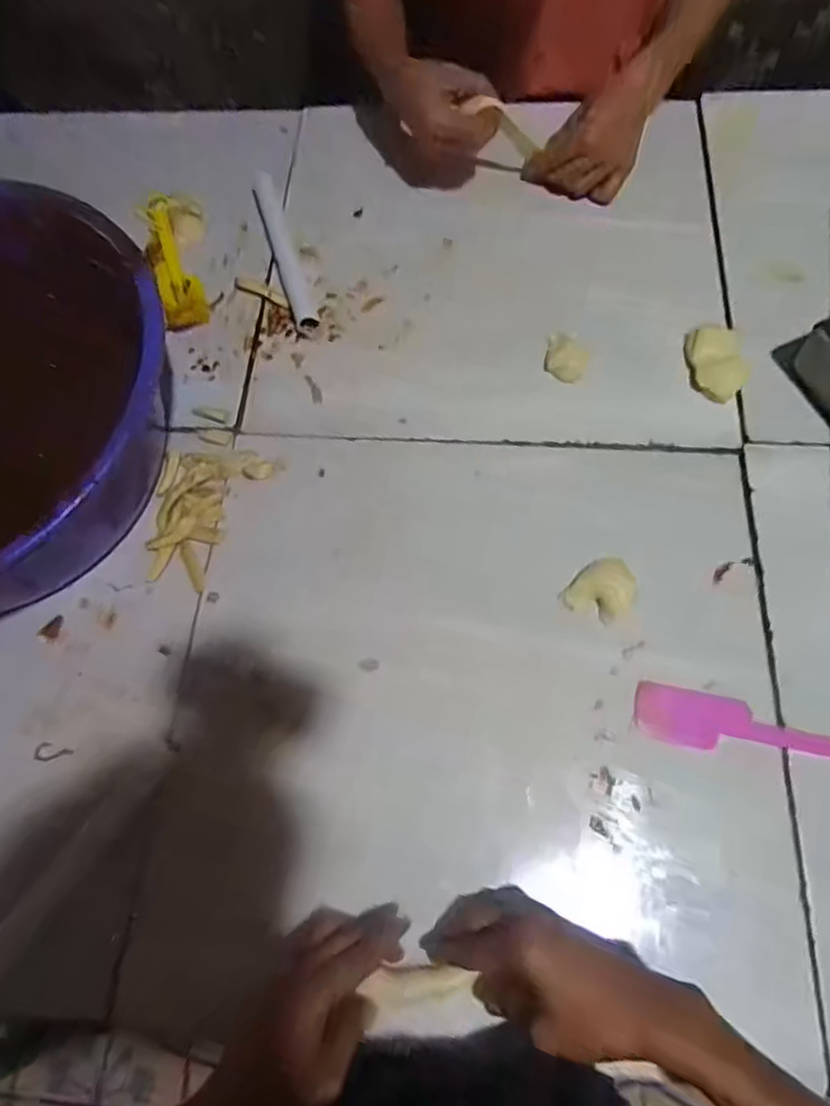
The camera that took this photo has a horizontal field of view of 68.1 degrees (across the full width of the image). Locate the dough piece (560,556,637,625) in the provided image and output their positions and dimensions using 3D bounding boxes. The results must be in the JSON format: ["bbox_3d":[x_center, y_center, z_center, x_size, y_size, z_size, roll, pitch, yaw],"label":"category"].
[{"bbox_3d":[0.163,0.032,0.528,0.049,0.022,0.053,42,76,16],"label":"dough piece"}]

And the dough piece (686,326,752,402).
[{"bbox_3d":[0.298,-0.186,0.610,0.051,0.027,0.077,-8,69,-1],"label":"dough piece"}]

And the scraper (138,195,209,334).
[{"bbox_3d":[-0.274,-0.335,0.697,0.044,0.018,0.188,-18,70,-4],"label":"scraper"}]

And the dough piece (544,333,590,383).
[{"bbox_3d":[0.154,-0.201,0.619,0.043,0.018,0.053,14,70,8],"label":"dough piece"}]

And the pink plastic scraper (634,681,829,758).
[{"bbox_3d":[0.274,0.143,0.493,0.185,0.009,0.044,11,70,6],"label":"pink plastic scraper"}]

